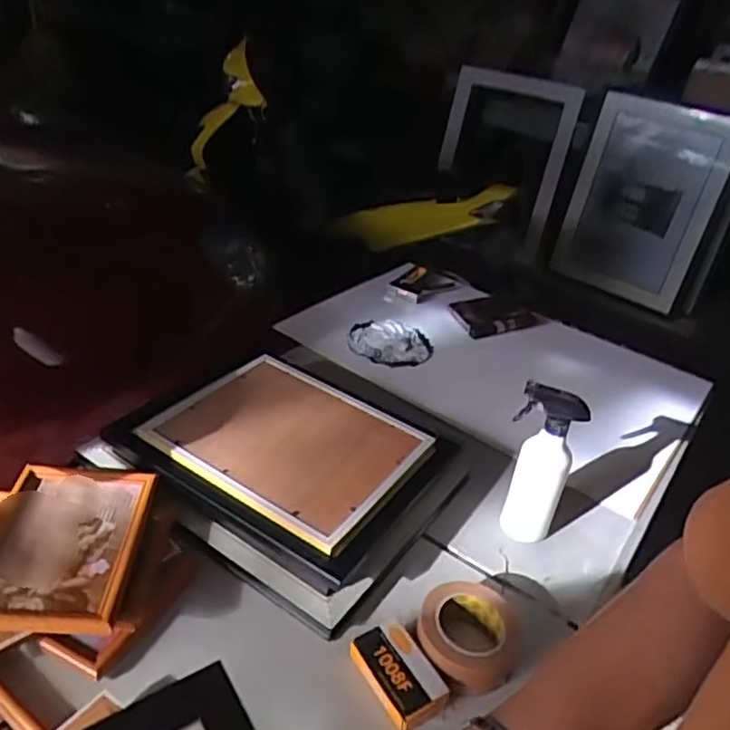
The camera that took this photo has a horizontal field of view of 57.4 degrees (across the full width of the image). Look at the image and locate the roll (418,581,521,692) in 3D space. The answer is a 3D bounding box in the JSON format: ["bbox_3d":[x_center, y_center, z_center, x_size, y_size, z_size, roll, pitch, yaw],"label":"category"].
[{"bbox_3d":[0.121,0.317,0.775,0.118,0.058,0.119,7,32,-4],"label":"roll"}]

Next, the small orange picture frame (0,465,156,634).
[{"bbox_3d":[-0.354,0.201,0.778,0.170,0.036,0.243,4,33,-6],"label":"small orange picture frame"}]

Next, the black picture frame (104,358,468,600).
[{"bbox_3d":[-0.112,0.110,0.954,0.401,0.048,0.318,24,35,21],"label":"black picture frame"}]

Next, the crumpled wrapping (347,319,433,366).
[{"bbox_3d":[0.052,-0.047,1.355,0.167,0.021,0.158,3,33,-11],"label":"crumpled wrapping"}]

